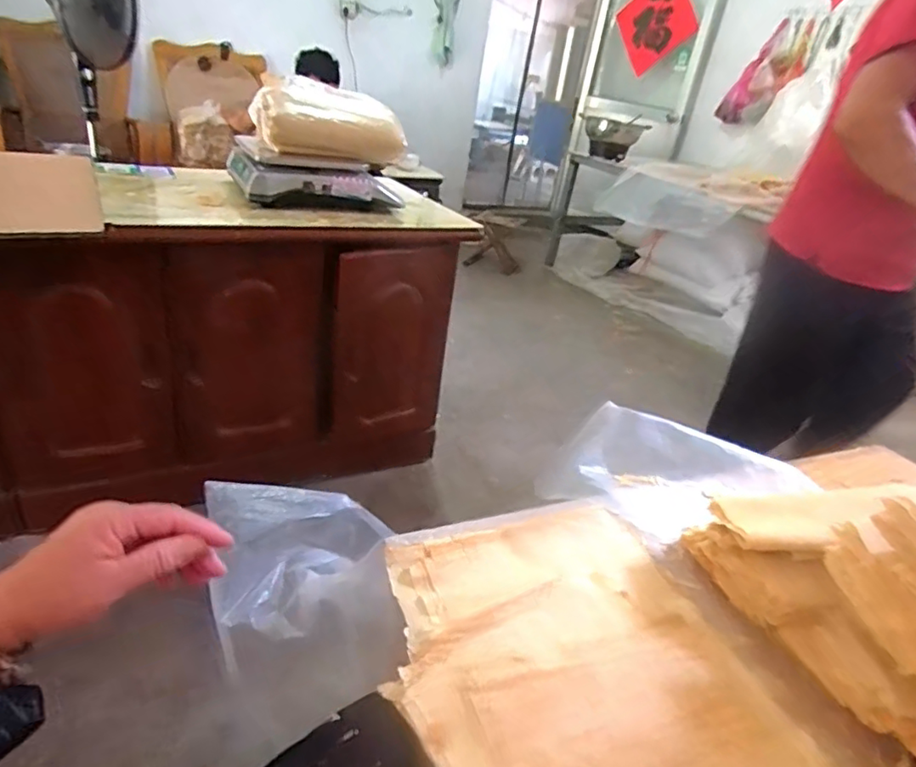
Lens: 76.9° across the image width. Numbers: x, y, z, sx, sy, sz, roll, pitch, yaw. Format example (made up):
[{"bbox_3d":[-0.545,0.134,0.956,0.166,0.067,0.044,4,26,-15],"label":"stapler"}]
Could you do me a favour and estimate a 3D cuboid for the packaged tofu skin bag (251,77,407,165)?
[{"bbox_3d":[-0.295,-0.588,1.309,0.323,0.140,0.186,-5,31,-24],"label":"packaged tofu skin bag"}]

